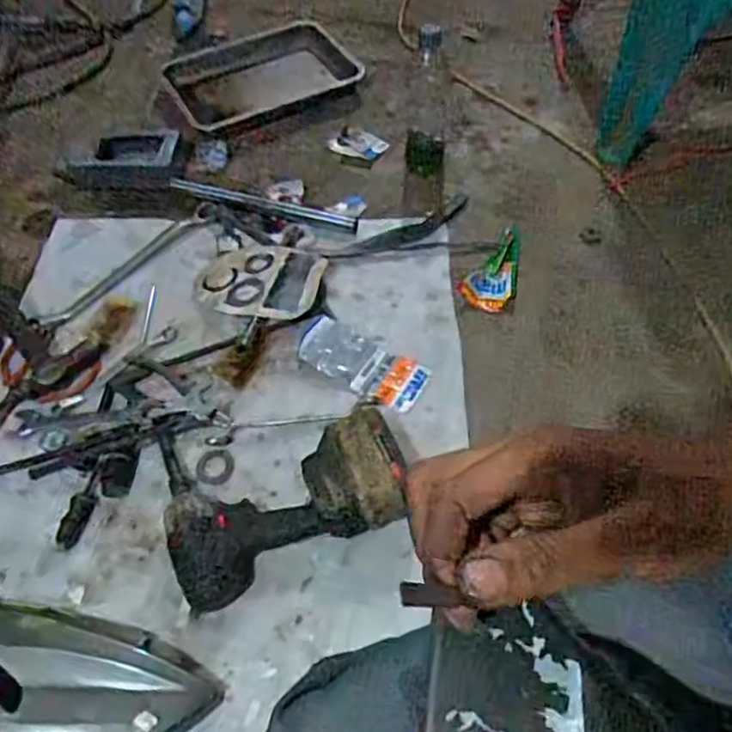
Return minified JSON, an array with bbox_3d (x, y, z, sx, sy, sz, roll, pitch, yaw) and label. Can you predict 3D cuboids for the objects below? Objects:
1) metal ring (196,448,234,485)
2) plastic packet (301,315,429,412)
[{"bbox_3d":[-0.183,0.122,0.781,0.044,0.008,0.045,-1,52,1],"label":"metal ring"},{"bbox_3d":[-0.004,-0.003,0.852,0.177,0.010,0.079,25,57,19],"label":"plastic packet"}]

